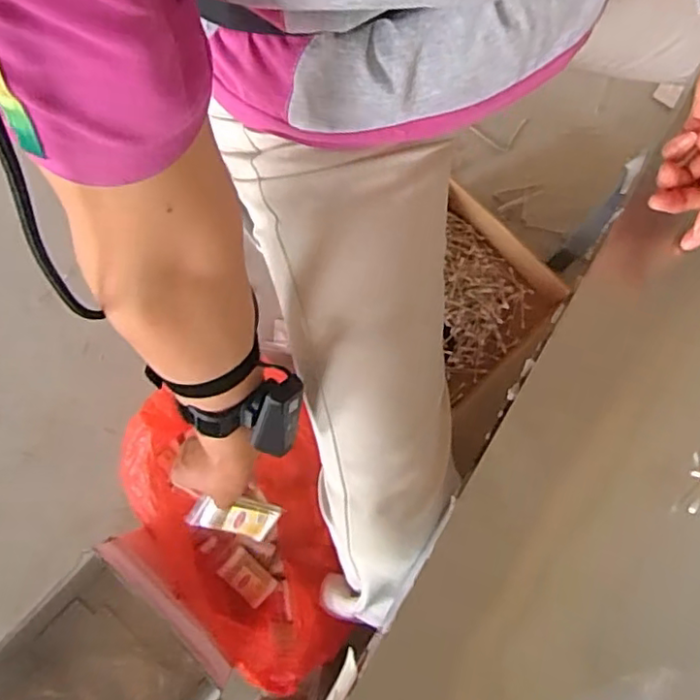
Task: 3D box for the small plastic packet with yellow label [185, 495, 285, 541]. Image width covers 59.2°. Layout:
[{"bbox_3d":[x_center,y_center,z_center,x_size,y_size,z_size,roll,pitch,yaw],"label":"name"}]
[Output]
[{"bbox_3d":[-0.124,0.178,0.663,0.091,0.008,0.053,17,117,-10],"label":"small plastic packet with yellow label"}]

